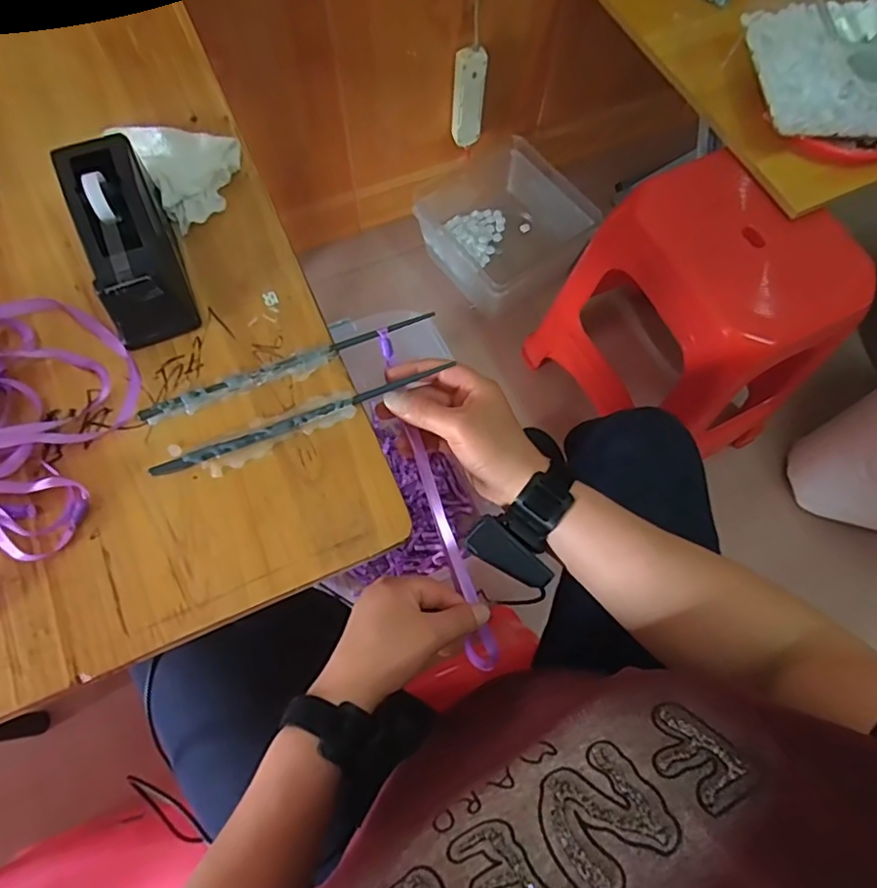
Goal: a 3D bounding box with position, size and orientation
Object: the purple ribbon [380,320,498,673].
[{"bbox_3d":[-0.004,0.046,0.468,0.020,0.022,0.284,-18,89,-8],"label":"purple ribbon"}]

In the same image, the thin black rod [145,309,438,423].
[{"bbox_3d":[-0.113,-0.066,0.449,0.232,0.009,0.012,-23,72,-10],"label":"thin black rod"}]

